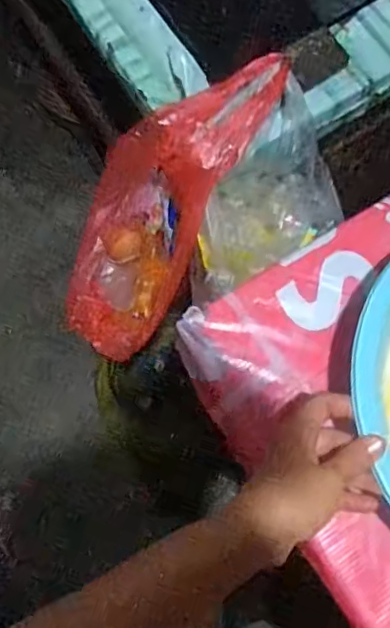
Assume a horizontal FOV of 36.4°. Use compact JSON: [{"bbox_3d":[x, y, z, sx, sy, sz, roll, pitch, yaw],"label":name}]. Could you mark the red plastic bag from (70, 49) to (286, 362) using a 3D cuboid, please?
[{"bbox_3d":[-0.032,-0.115,0.625,0.117,0.121,0.338,36,115,10],"label":"red plastic bag"}]

